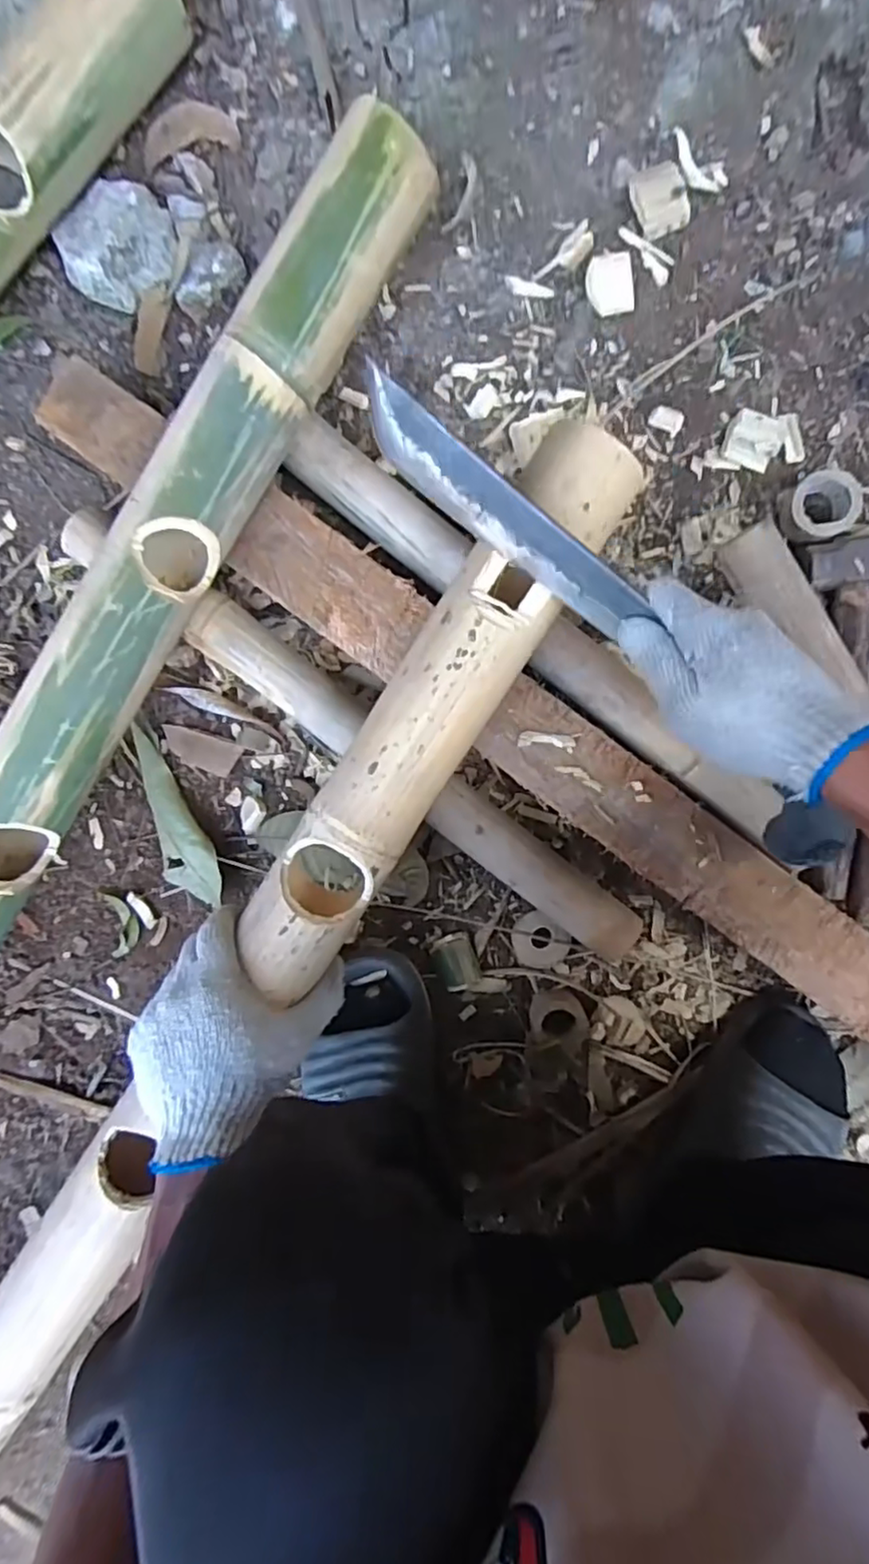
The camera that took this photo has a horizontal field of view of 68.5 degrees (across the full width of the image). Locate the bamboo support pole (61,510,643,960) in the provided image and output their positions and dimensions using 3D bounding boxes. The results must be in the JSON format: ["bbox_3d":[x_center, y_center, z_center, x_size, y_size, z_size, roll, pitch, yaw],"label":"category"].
[{"bbox_3d":[-0.057,-0.035,0.504,0.525,0.050,0.047,38,93,-2],"label":"bamboo support pole"}]

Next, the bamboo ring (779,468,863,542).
[{"bbox_3d":[0.288,-0.207,0.476,0.044,0.032,0.041,0,94,0],"label":"bamboo ring"}]

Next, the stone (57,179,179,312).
[{"bbox_3d":[-0.236,-0.402,0.482,0.086,0.035,0.073,-34,93,2],"label":"stone"}]

